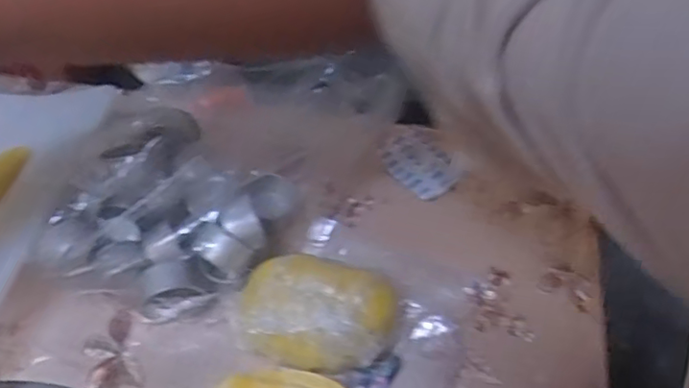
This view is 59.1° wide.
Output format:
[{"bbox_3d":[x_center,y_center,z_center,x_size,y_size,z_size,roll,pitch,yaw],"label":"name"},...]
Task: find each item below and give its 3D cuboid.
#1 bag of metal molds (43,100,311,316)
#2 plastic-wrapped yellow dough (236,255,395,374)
[{"bbox_3d":[-0.124,0.017,0.440,0.148,0.071,0.139,10,50,8],"label":"bag of metal molds"},{"bbox_3d":[-0.016,0.080,0.394,0.095,0.043,0.062,9,50,7],"label":"plastic-wrapped yellow dough"}]

